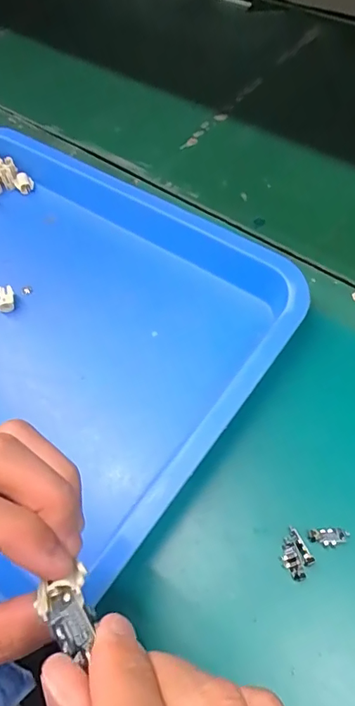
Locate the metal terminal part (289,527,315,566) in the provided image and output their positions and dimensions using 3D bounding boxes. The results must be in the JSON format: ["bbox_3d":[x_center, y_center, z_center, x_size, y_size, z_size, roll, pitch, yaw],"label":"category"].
[{"bbox_3d":[0.084,0.131,0.323,0.007,0.004,0.026,-27,61,-10],"label":"metal terminal part"}]

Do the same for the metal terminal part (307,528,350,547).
[{"bbox_3d":[0.104,0.126,0.324,0.028,0.005,0.010,-6,59,3],"label":"metal terminal part"}]

